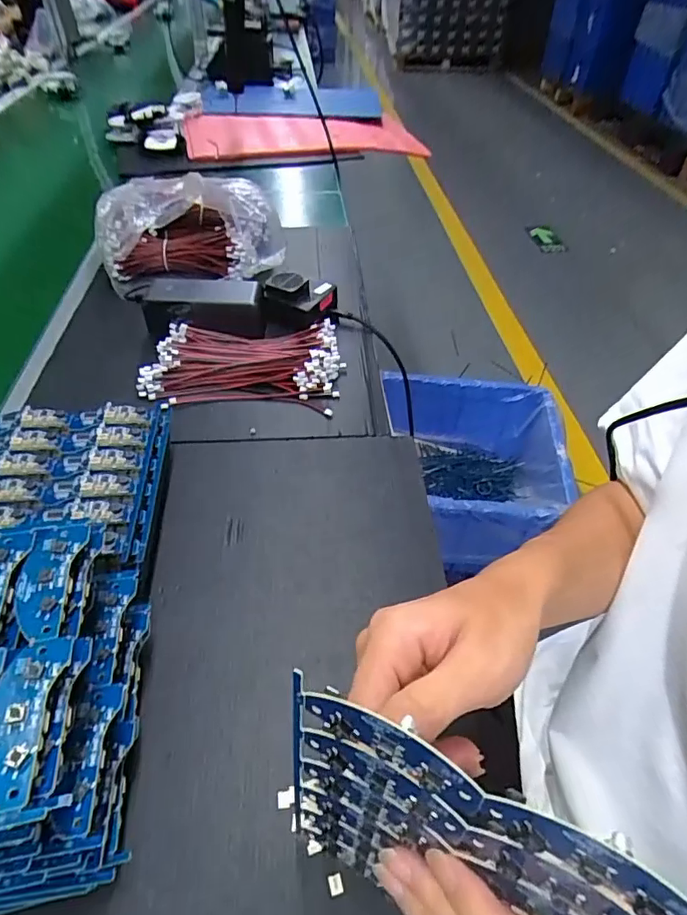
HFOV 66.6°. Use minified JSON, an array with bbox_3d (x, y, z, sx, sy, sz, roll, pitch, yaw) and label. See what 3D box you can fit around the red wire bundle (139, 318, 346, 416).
[{"bbox_3d":[-0.105,-0.109,0.567,0.203,0.023,0.132,3,46,1],"label":"red wire bundle"}]

